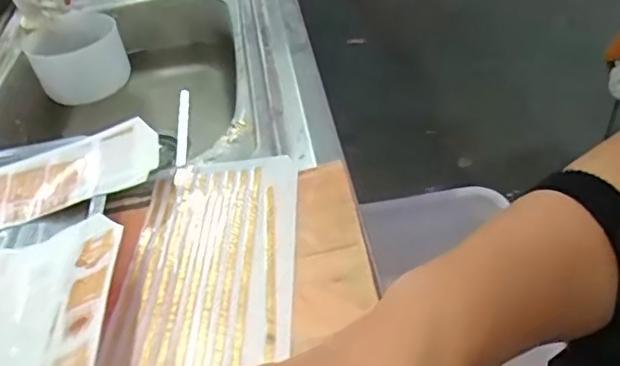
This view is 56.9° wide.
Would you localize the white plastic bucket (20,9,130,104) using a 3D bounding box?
[{"bbox_3d":[-0.322,-0.179,0.795,0.115,0.085,0.117,-3,42,2],"label":"white plastic bucket"}]

